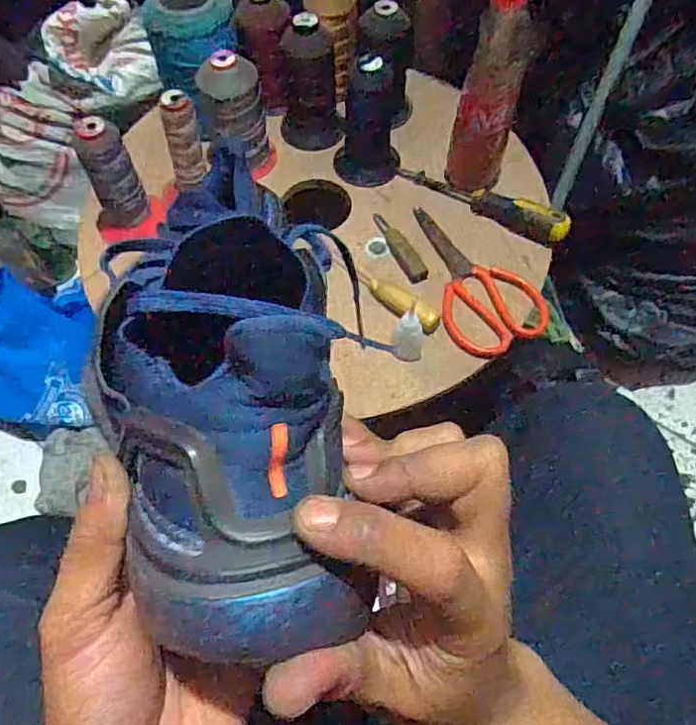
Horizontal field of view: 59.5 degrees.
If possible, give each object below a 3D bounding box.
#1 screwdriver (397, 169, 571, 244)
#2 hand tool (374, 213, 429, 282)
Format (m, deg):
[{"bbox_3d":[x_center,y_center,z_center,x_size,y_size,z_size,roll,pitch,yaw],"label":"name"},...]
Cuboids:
[{"bbox_3d":[0.153,-0.187,0.696,0.202,0.035,0.031,25,64,14],"label":"screwdriver"},{"bbox_3d":[0.056,-0.131,0.675,0.024,0.013,0.107,-23,63,-12],"label":"hand tool"}]

